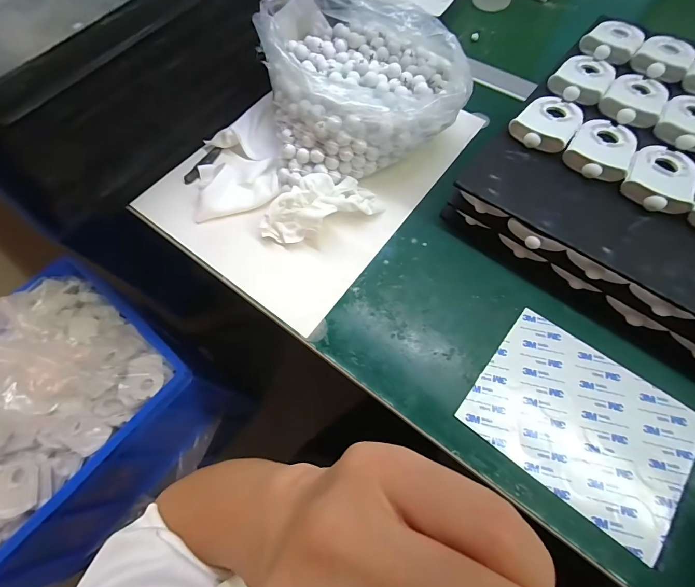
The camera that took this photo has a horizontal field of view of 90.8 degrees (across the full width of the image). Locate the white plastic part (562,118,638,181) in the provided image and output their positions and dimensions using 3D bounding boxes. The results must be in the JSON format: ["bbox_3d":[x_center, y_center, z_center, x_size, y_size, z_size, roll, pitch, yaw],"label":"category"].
[{"bbox_3d":[0.264,-0.153,0.348,0.057,0.017,0.095,34,71,16],"label":"white plastic part"}]

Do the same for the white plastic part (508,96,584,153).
[{"bbox_3d":[0.219,-0.189,0.367,0.059,0.016,0.092,37,72,17],"label":"white plastic part"}]

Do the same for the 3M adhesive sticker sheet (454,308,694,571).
[{"bbox_3d":[0.208,0.113,0.306,0.174,0.005,0.133,37,71,16],"label":"3M adhesive sticker sheet"}]

